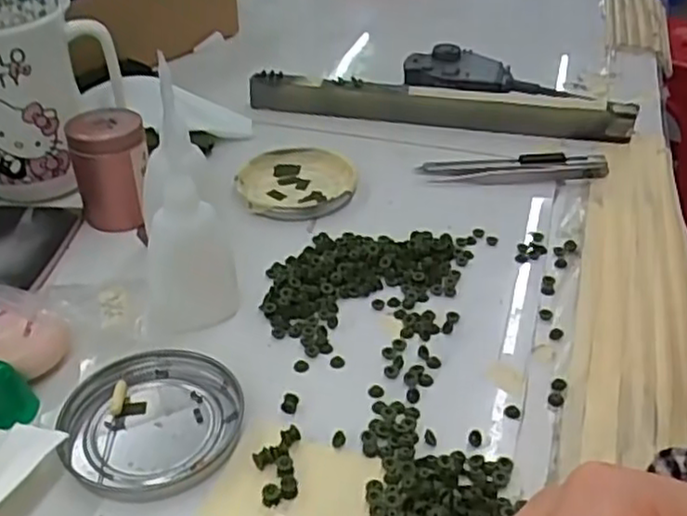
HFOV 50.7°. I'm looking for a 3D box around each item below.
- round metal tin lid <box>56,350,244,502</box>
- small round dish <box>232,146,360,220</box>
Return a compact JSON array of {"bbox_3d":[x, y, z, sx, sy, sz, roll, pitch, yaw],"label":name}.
[{"bbox_3d":[-0.084,0.072,0.323,0.077,0.011,0.071,1,37,0],"label":"round metal tin lid"},{"bbox_3d":[-0.031,-0.053,0.491,0.077,0.008,0.082,1,37,0],"label":"small round dish"}]

